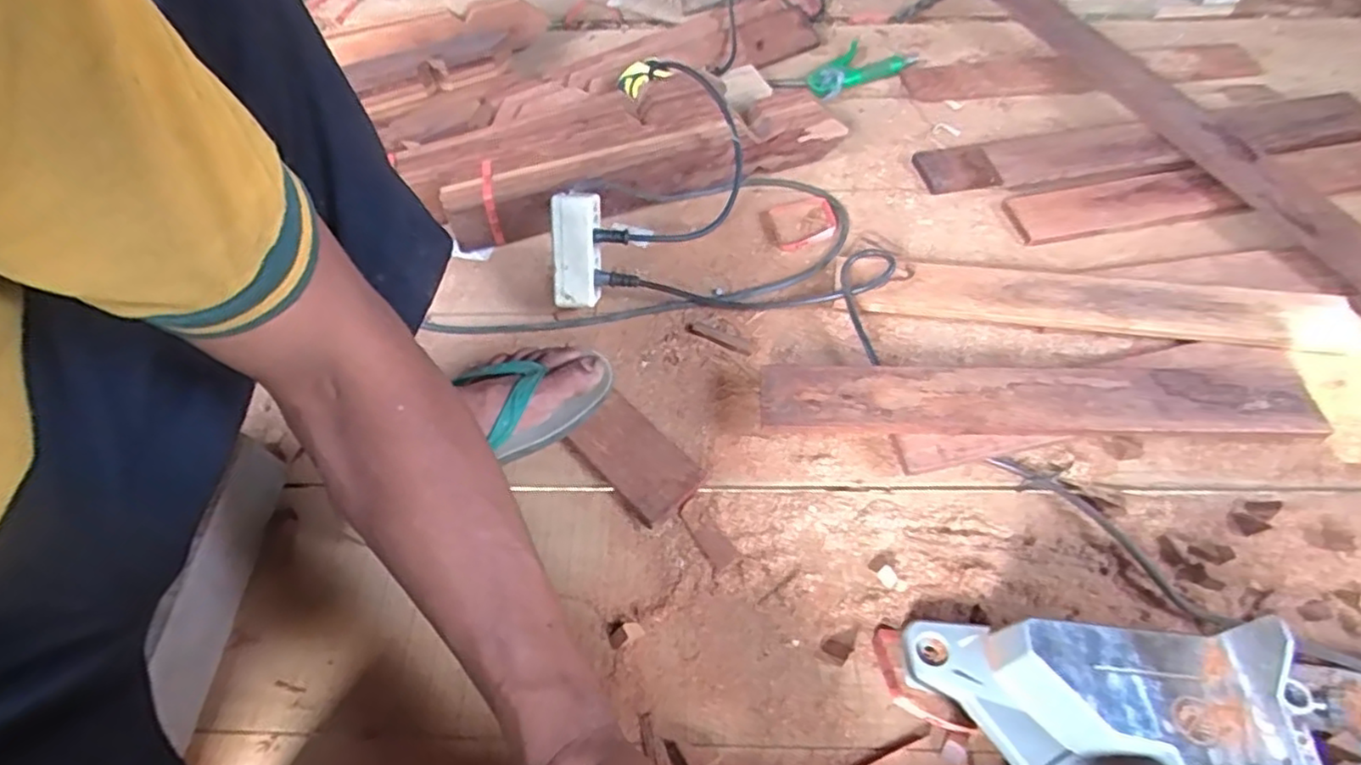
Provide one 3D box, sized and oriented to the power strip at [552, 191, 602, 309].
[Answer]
[{"bbox_3d":[-0.101,-0.132,0.661,0.040,0.110,0.052,4,19,5],"label":"power strip"}]

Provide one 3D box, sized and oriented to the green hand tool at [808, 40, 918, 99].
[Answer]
[{"bbox_3d":[0.244,-0.427,0.920,0.098,0.027,0.153,34,61,24],"label":"green hand tool"}]

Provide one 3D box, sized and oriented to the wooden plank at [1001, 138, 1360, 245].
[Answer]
[{"bbox_3d":[0.590,-0.217,0.737,0.449,0.021,0.066,-9,54,-5],"label":"wooden plank"}]

